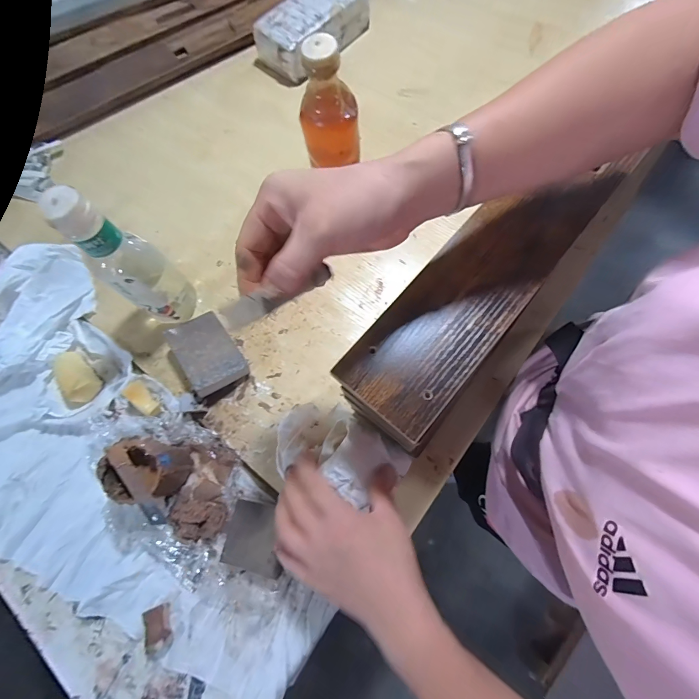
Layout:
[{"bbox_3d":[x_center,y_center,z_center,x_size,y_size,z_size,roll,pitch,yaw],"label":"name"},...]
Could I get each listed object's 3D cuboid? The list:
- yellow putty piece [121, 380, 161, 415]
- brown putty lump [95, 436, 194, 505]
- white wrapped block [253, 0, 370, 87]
[{"bbox_3d":[-0.265,0.064,0.446,0.051,0.019,0.024,38,78,14],"label":"yellow putty piece"},{"bbox_3d":[-0.234,0.138,0.397,0.085,0.077,0.066,11,73,7],"label":"brown putty lump"},{"bbox_3d":[-0.062,-0.579,0.624,0.216,0.069,0.103,-42,75,-9],"label":"white wrapped block"}]

